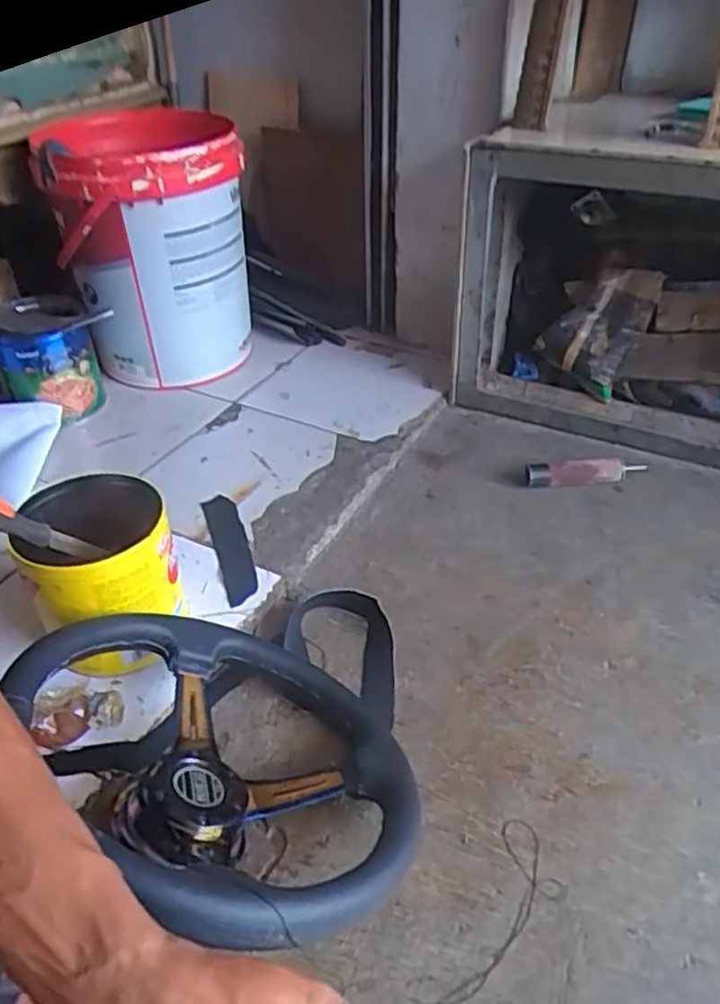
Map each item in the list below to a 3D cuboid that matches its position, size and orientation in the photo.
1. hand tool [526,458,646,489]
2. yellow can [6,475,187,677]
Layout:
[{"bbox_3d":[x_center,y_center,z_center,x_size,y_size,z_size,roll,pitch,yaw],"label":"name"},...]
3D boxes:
[{"bbox_3d":[0.317,-0.043,1.005,0.166,0.037,0.033,-2,39,0],"label":"hand tool"},{"bbox_3d":[-0.267,0.077,0.755,0.144,0.162,0.171,-31,47,-31],"label":"yellow can"}]

